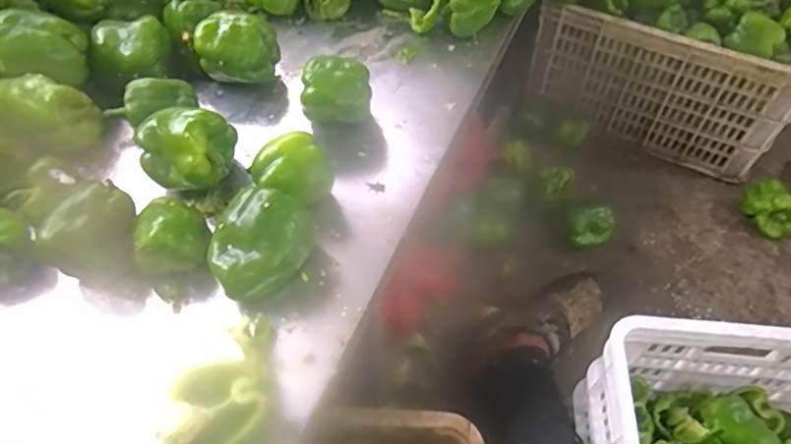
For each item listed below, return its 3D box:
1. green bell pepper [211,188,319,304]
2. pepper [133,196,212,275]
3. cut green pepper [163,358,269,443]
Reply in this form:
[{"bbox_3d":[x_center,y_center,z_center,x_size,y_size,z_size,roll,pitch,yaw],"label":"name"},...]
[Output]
[{"bbox_3d":[-0.142,0.020,0.570,0.107,0.071,0.084,-38,63,-24],"label":"green bell pepper"},{"bbox_3d":[-0.238,0.011,0.588,0.073,0.052,0.076,0,54,0],"label":"pepper"},{"bbox_3d":[-0.156,0.164,0.480,0.094,0.045,0.074,-38,63,-24],"label":"cut green pepper"}]

